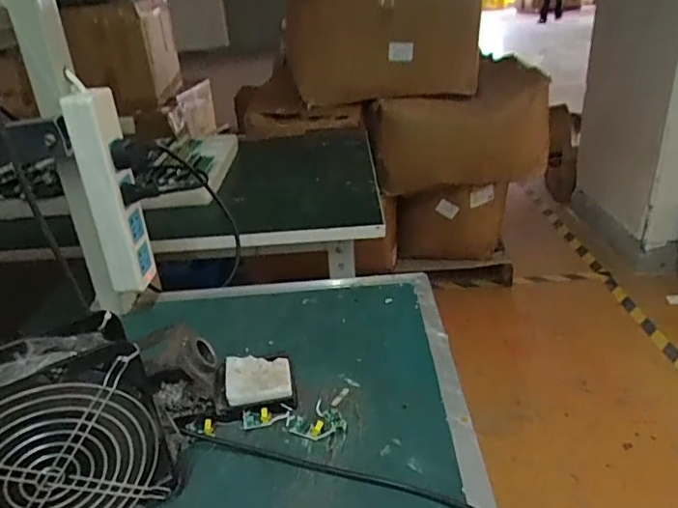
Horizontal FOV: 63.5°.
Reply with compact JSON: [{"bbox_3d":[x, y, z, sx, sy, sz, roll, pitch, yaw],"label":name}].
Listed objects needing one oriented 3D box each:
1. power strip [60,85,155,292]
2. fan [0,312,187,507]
[{"bbox_3d":[-0.252,-0.067,0.609,0.049,0.220,0.044,-13,27,-18],"label":"power strip"},{"bbox_3d":[-0.199,0.133,0.378,0.152,0.150,0.061,-19,30,-29],"label":"fan"}]

